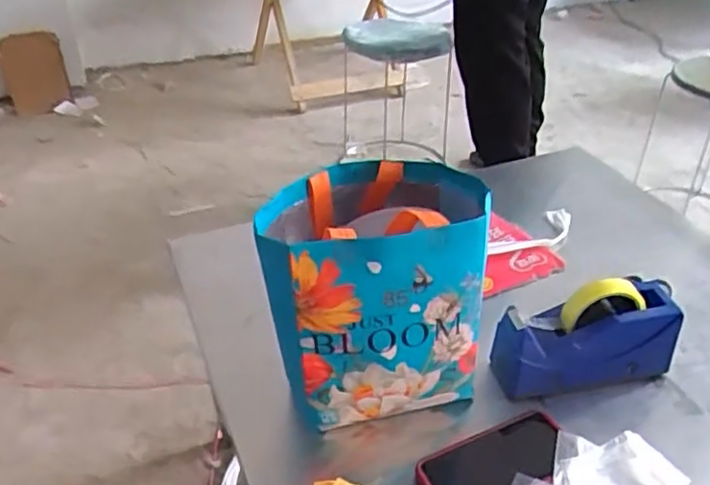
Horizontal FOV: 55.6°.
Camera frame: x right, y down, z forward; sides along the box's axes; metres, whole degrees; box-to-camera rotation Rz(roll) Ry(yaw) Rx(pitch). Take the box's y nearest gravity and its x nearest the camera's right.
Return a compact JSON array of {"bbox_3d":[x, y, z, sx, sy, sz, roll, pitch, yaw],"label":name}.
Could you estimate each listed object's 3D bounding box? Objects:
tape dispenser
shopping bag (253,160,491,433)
[{"bbox_3d":[0.271,0.111,0.789,0.212,0.122,0.075,-3,35,-4],"label":"tape dispenser"},{"bbox_3d":[0.020,0.053,0.766,0.231,0.233,0.176,-5,35,-7],"label":"shopping bag"}]

